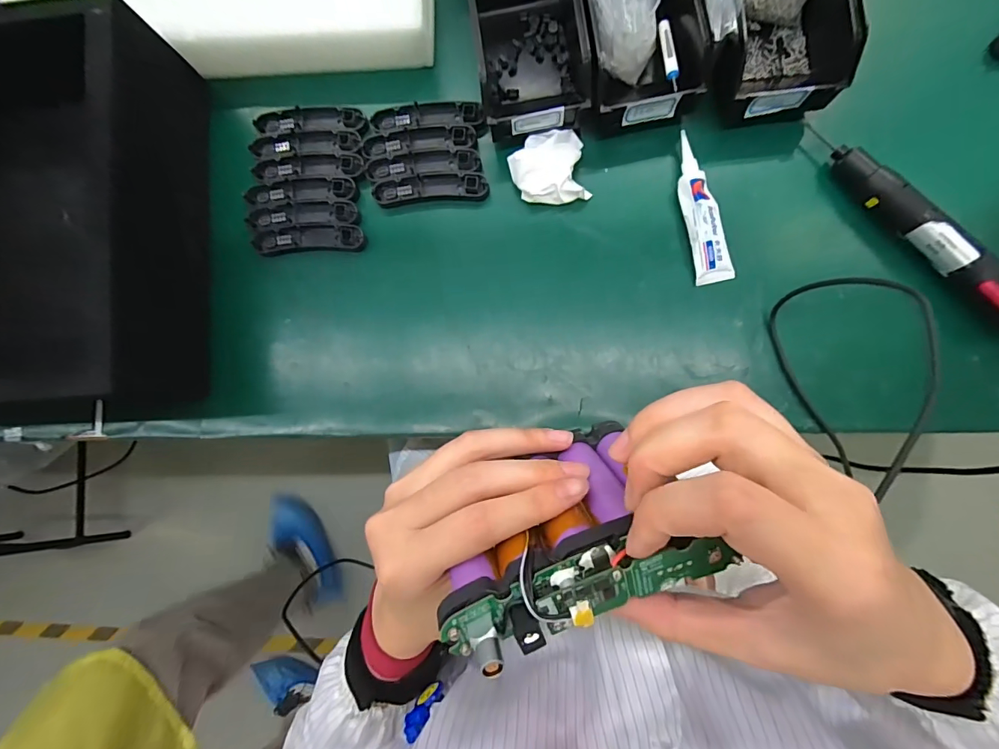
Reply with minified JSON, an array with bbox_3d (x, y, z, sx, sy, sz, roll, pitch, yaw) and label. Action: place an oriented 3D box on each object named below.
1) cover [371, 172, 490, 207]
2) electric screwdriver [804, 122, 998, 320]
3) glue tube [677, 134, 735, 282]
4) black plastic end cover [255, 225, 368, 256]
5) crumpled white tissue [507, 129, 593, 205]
[{"bbox_3d":[-0.073,-0.197,0.465,0.121,0.013,0.028,-3,86,4],"label":"cover"},{"bbox_3d":[0.410,-0.124,0.413,0.037,0.038,0.272,-44,84,0],"label":"electric screwdriver"},{"bbox_3d":[0.202,-0.167,0.440,0.035,0.019,0.149,-11,85,3],"label":"glue tube"},{"bbox_3d":[-0.205,-0.147,0.475,0.120,0.016,0.029,-2,86,4],"label":"black plastic end cover"},{"bbox_3d":[0.050,-0.214,0.452,0.075,0.033,0.075,-11,85,3],"label":"crumpled white tissue"}]

